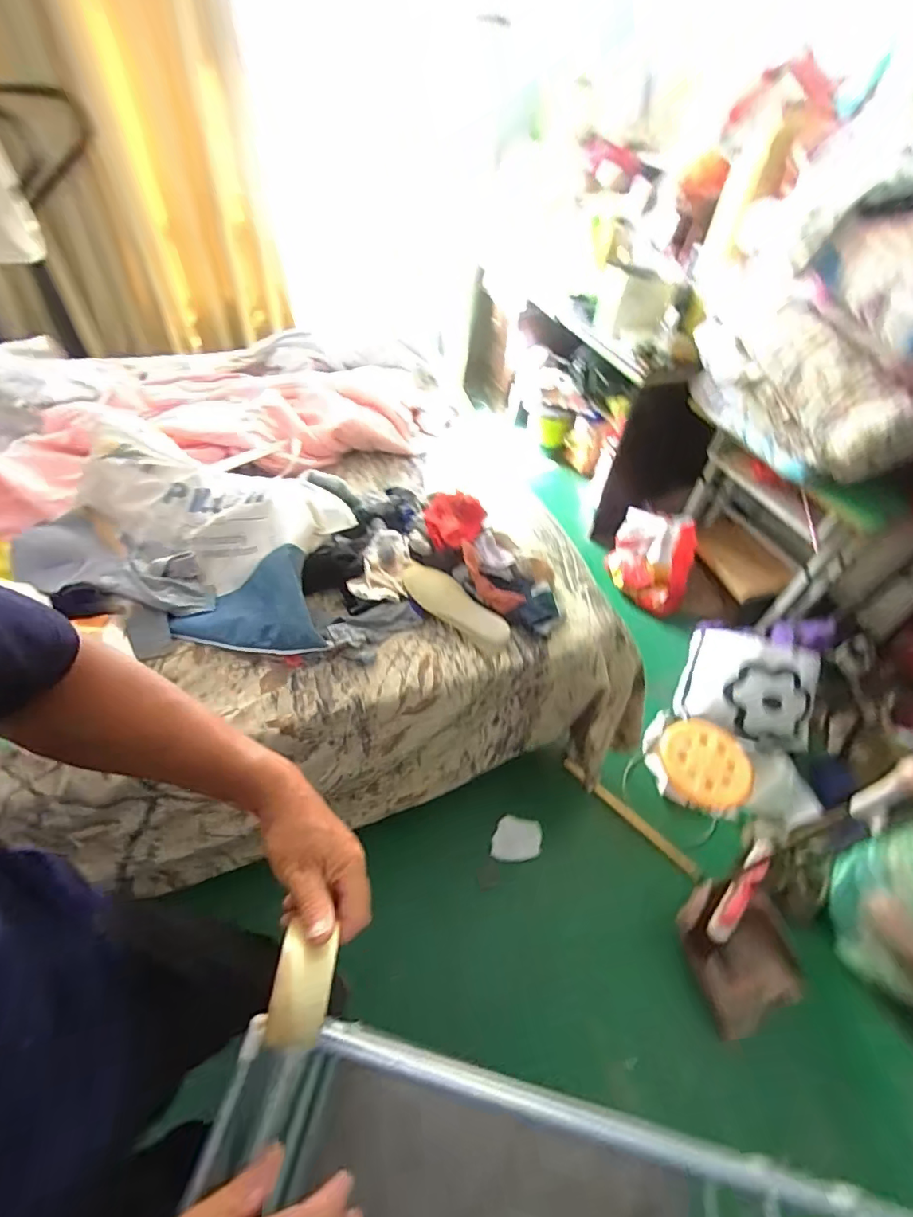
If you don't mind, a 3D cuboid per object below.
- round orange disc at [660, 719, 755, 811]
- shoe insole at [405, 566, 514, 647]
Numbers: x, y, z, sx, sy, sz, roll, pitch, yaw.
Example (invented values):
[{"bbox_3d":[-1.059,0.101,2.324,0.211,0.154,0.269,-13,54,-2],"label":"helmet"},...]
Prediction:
[{"bbox_3d":[0.661,0.400,1.332,0.221,0.077,0.269,12,49,6],"label":"round orange disc"},{"bbox_3d":[-0.005,-0.005,0.972,0.234,0.010,0.080,38,77,12],"label":"shoe insole"}]

